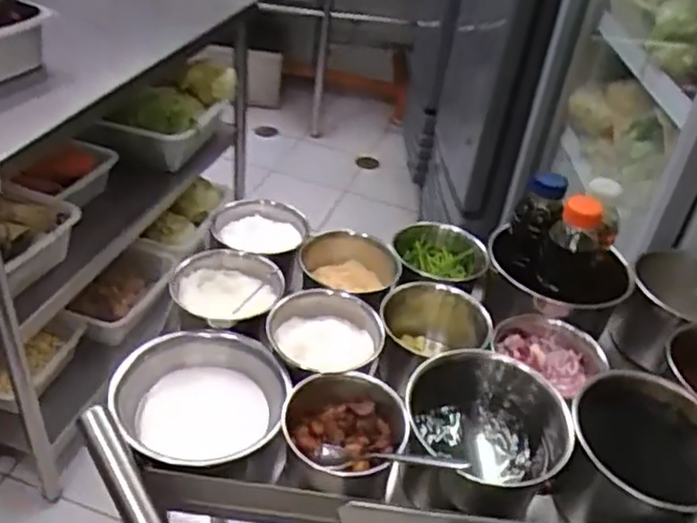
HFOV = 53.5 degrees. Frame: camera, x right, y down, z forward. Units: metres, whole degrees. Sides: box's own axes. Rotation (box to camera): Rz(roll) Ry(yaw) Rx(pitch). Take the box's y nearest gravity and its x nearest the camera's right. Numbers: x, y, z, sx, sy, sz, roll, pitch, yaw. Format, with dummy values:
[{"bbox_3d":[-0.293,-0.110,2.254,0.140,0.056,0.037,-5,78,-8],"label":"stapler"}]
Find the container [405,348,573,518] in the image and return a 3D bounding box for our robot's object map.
[{"bbox_3d":[0.128,0.179,0.683,0.140,0.107,0.159,2,38,-8],"label":"container"}]

